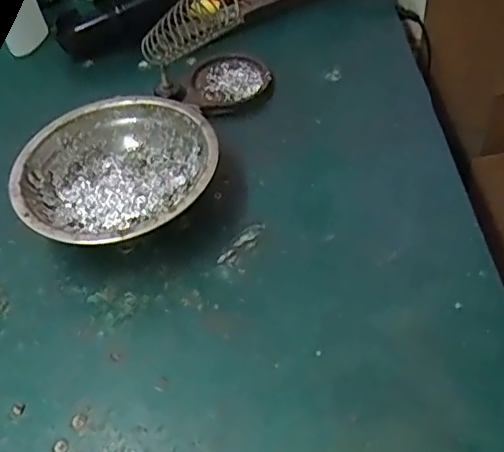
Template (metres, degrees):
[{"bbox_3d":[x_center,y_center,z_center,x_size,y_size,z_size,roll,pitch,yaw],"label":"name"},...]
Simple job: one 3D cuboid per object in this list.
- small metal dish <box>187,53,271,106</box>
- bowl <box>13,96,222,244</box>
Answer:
[{"bbox_3d":[-0.018,-0.115,0.447,0.062,0.013,0.060,-3,49,4],"label":"small metal dish"},{"bbox_3d":[-0.083,-0.027,0.362,0.123,0.043,0.117,-3,49,4],"label":"bowl"}]

